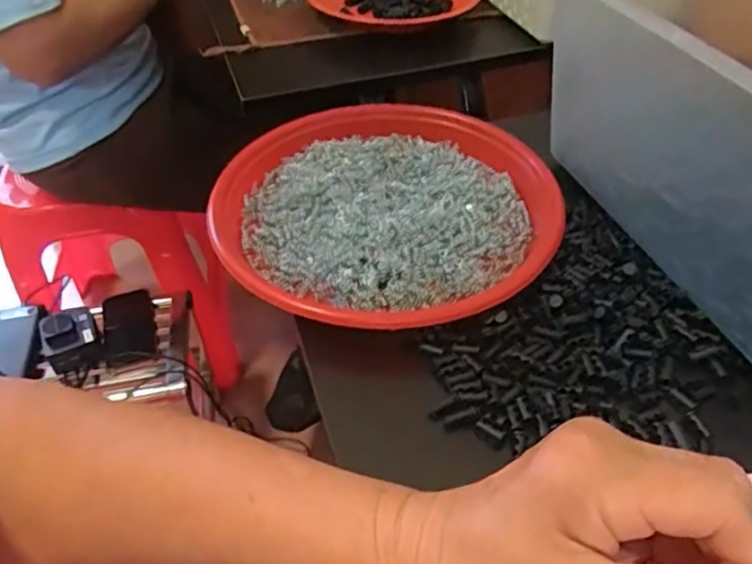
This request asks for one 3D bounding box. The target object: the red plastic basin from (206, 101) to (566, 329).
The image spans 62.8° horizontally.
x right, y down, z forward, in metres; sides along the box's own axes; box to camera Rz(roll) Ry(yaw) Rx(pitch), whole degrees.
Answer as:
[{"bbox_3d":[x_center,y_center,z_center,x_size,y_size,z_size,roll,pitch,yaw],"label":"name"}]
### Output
[{"bbox_3d":[0.009,-0.062,0.445,0.231,0.027,0.242,-3,46,3],"label":"red plastic basin"}]

